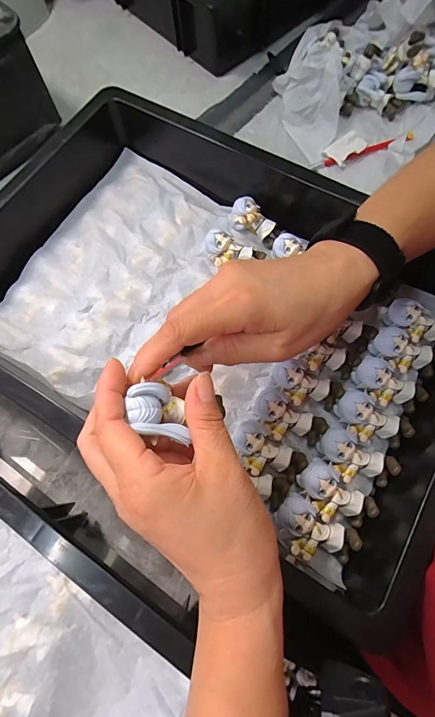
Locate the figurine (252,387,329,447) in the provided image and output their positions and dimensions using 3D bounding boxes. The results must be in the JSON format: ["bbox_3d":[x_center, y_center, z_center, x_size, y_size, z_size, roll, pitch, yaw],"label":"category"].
[{"bbox_3d":[0.058,0.055,0.296,0.063,0.032,0.035,30,72,-4],"label":"figurine"}]

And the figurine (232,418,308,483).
[{"bbox_3d":[0.040,0.079,0.285,0.063,0.029,0.038,33,73,-2],"label":"figurine"}]

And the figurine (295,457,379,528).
[{"bbox_3d":[0.094,0.110,0.271,0.062,0.024,0.039,35,73,-2],"label":"figurine"}]

